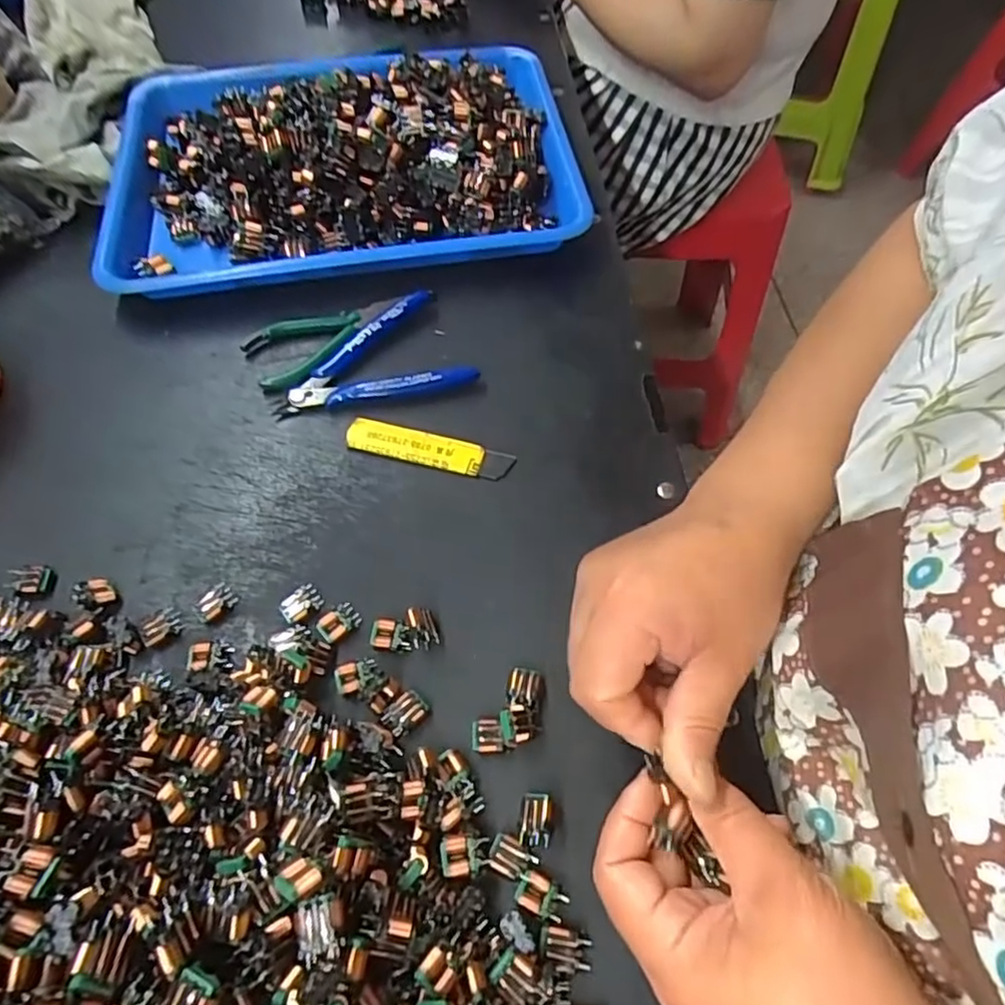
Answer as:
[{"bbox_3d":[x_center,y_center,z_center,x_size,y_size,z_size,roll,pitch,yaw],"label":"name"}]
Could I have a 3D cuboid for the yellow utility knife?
[{"bbox_3d":[-0.042,-0.032,0.377,0.096,0.007,0.021,13,60,8],"label":"yellow utility knife"}]

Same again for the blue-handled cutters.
[{"bbox_3d":[-0.084,-0.092,0.409,0.117,0.016,0.074,-14,60,-8],"label":"blue-handled cutters"}]

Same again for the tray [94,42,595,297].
[{"bbox_3d":[-0.115,-0.258,0.480,0.330,0.076,0.237,-6,59,-3],"label":"tray"}]

